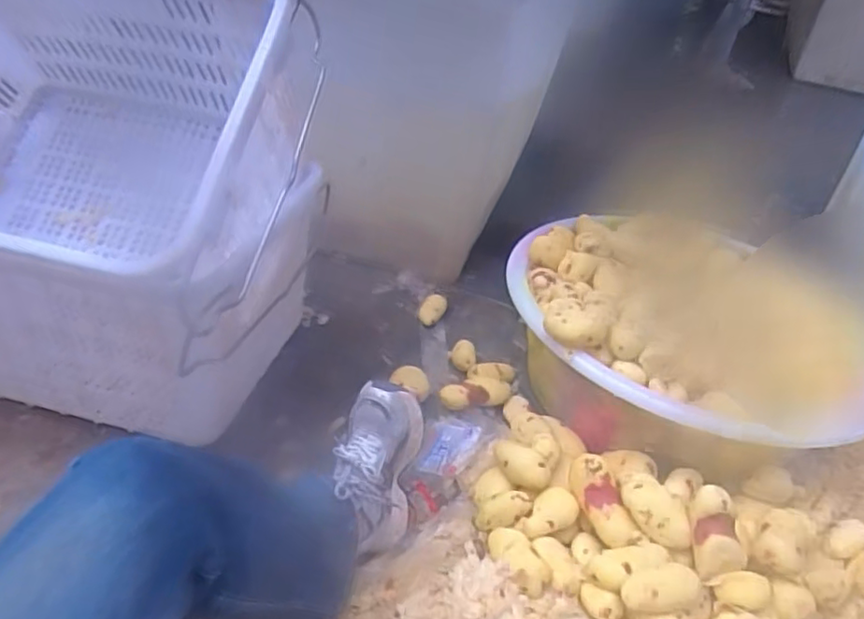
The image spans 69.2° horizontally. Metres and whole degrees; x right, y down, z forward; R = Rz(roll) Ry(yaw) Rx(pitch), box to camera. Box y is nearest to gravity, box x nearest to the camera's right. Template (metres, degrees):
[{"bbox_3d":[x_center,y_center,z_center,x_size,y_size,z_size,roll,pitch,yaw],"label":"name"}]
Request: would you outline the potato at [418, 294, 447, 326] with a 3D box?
[{"bbox_3d":[0.000,0.004,1.362,0.057,0.040,0.072,13,39,6],"label":"potato"}]

